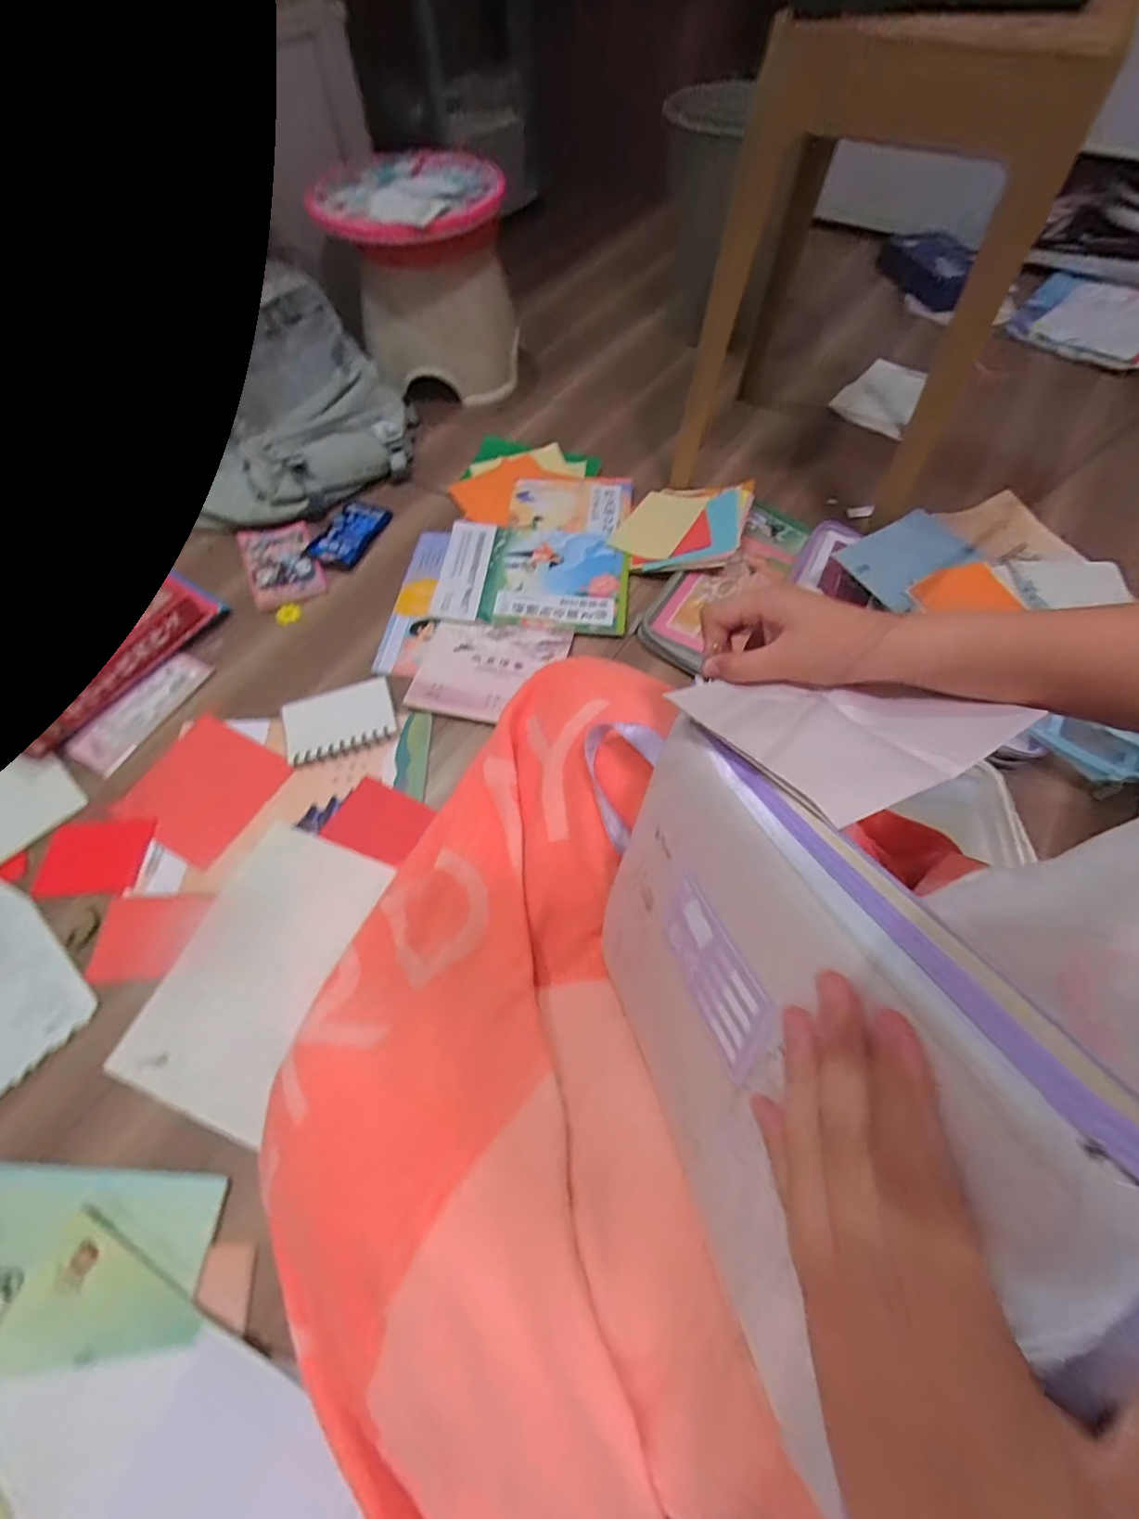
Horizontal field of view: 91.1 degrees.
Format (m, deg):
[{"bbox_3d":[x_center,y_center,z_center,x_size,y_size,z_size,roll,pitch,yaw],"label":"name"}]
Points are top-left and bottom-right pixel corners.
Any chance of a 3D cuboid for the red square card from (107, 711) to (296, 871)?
[{"bbox_3d":[-0.413,0.031,0.634,0.151,0.008,0.142,25,66,15],"label":"red square card"}]

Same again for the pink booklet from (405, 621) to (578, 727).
[{"bbox_3d":[-0.101,-0.116,0.709,0.179,0.008,0.153,10,61,6],"label":"pink booklet"}]

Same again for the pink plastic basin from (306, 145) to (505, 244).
[{"bbox_3d":[-0.235,-0.841,0.830,0.258,0.041,0.276,-32,65,-16],"label":"pink plastic basin"}]

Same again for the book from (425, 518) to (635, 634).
[{"bbox_3d":[-0.046,-0.265,0.780,0.255,0.020,0.198,6,61,4],"label":"book"}]

